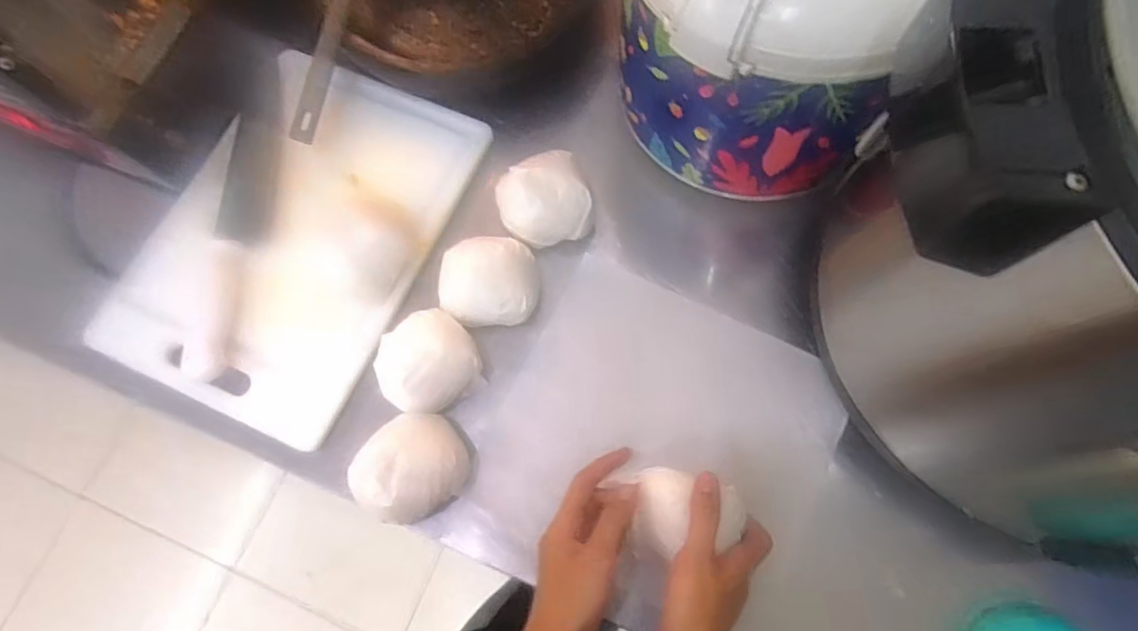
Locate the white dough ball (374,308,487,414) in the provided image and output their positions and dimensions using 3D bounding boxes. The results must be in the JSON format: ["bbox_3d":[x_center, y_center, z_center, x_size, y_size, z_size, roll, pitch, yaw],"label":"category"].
[{"bbox_3d":[-0.121,0.038,0.504,0.079,0.059,0.080,-1,74,2],"label":"white dough ball"}]

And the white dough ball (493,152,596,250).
[{"bbox_3d":[-0.024,-0.109,0.547,0.080,0.052,0.077,-1,74,2],"label":"white dough ball"}]

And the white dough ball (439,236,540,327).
[{"bbox_3d":[-0.074,-0.030,0.533,0.091,0.040,0.078,-7,73,0],"label":"white dough ball"}]

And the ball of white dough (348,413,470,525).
[{"bbox_3d":[-0.127,0.121,0.468,0.089,0.046,0.077,-35,75,-8],"label":"ball of white dough"}]

